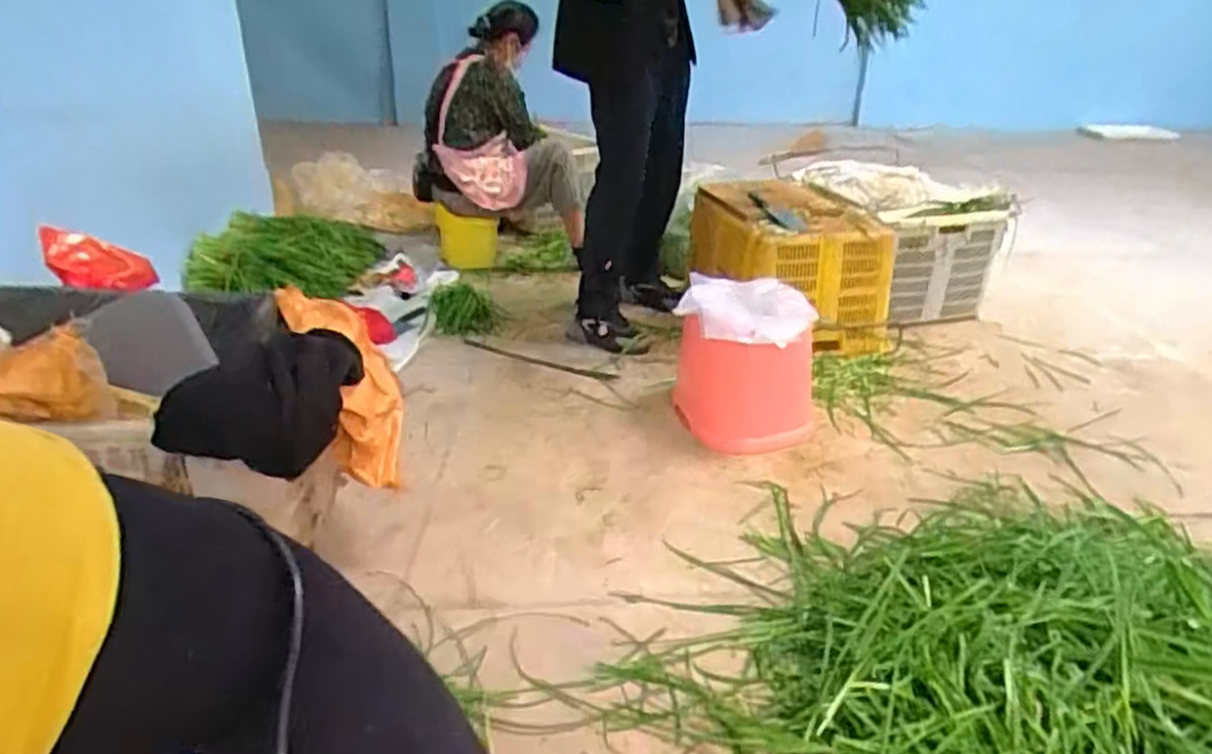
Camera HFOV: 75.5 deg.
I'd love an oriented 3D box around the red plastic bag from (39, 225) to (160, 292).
[{"bbox_3d":[-0.939,-0.215,1.454,0.168,0.112,0.085,-13,28,-25],"label":"red plastic bag"}]

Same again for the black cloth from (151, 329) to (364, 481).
[{"bbox_3d":[-0.537,0.027,1.222,0.269,0.176,0.155,-1,25,-1],"label":"black cloth"}]

